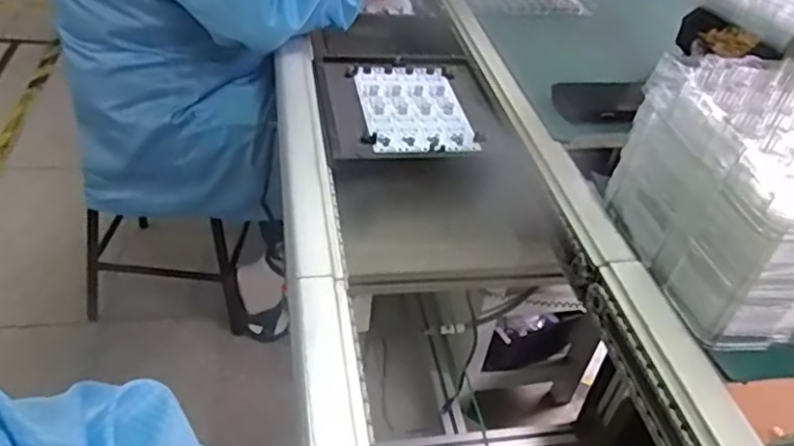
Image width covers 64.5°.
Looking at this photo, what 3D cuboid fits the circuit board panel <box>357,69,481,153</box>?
[{"bbox_3d":[0.022,-0.148,0.809,0.128,0.013,0.200,-1,40,-11],"label":"circuit board panel"}]

